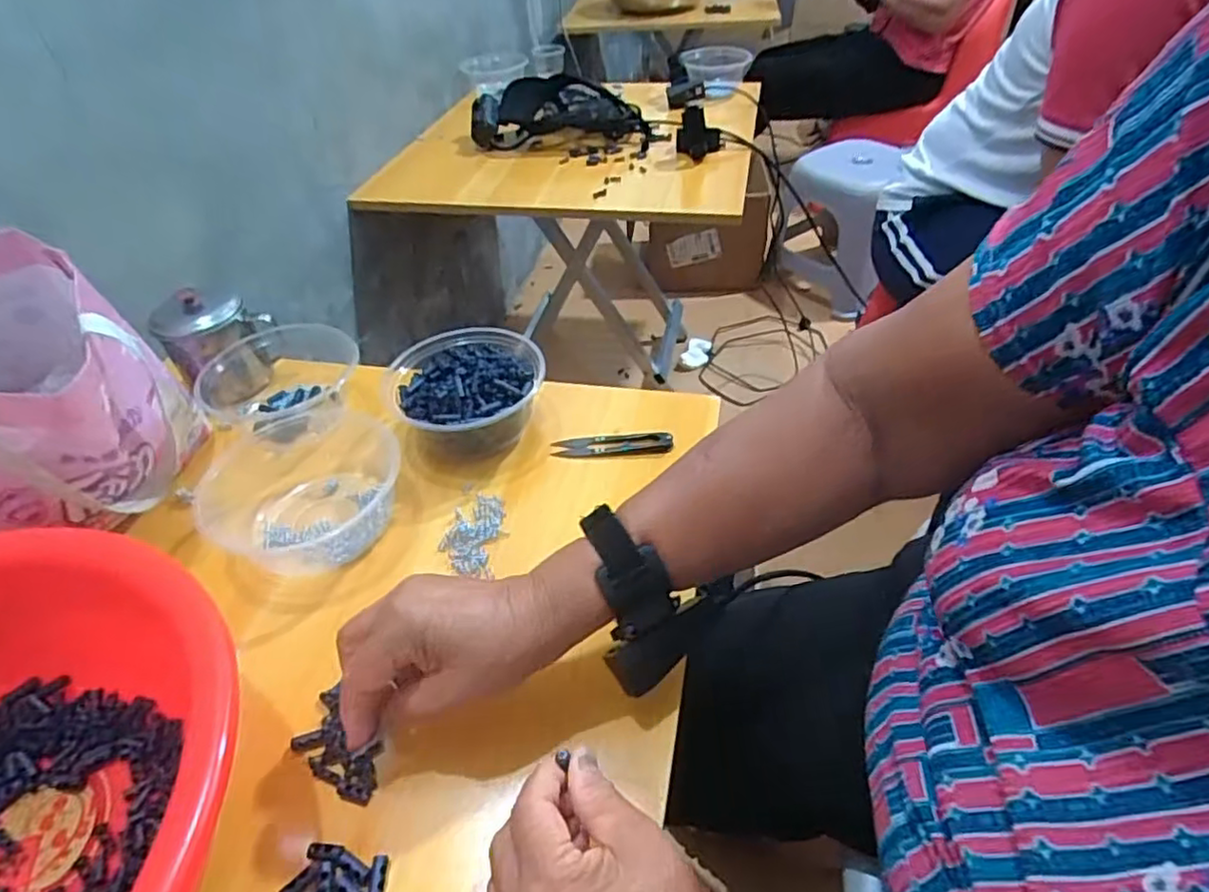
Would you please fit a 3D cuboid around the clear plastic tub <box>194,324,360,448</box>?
[{"bbox_3d":[-0.301,-0.066,0.615,0.126,0.058,0.132,-3,43,3],"label":"clear plastic tub"}]

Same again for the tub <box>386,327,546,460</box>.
[{"bbox_3d":[-0.118,-0.039,0.570,0.128,0.071,0.125,-3,43,3],"label":"tub"}]

